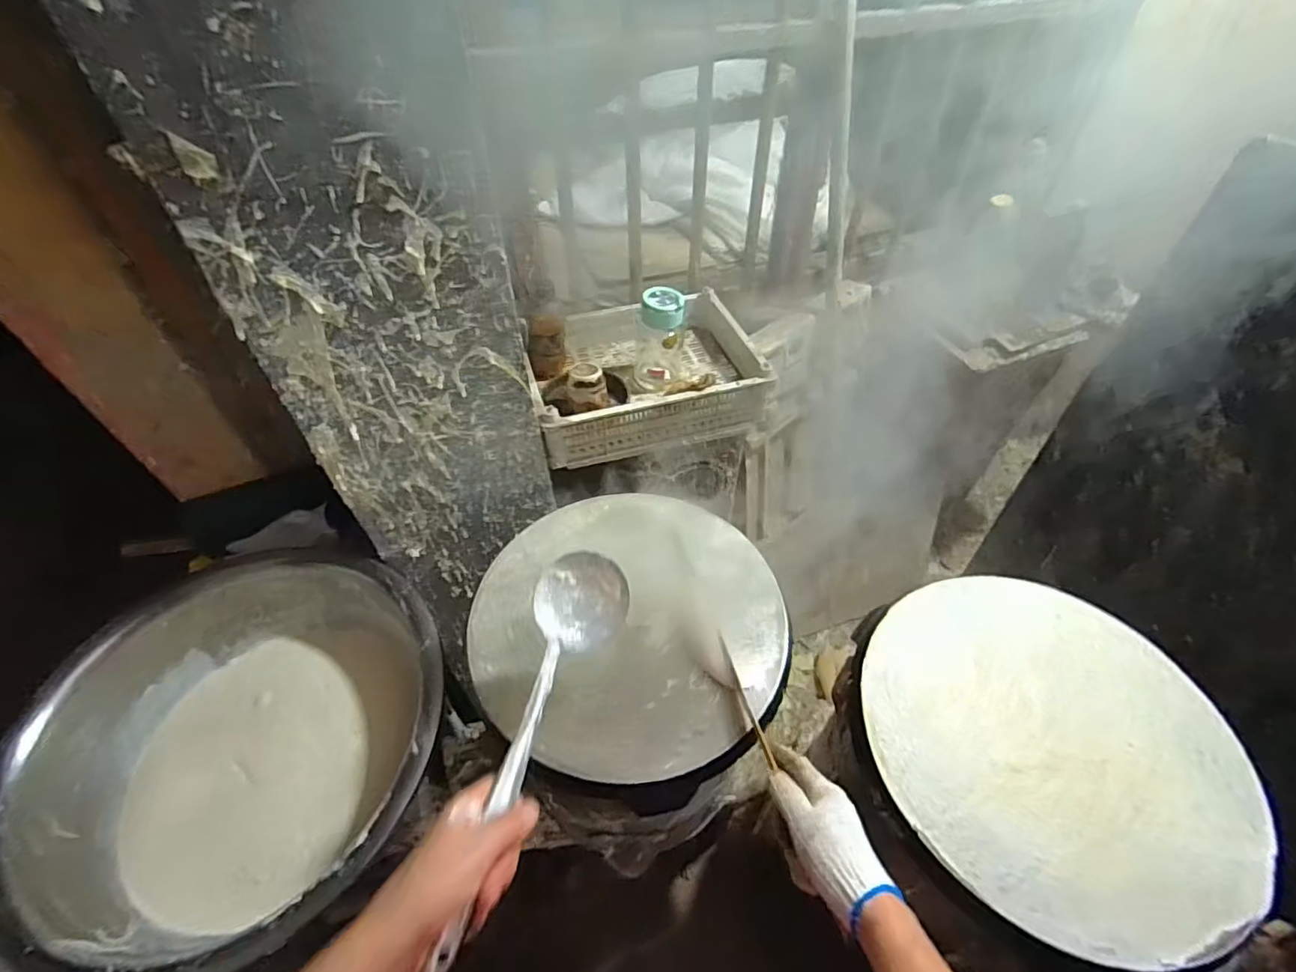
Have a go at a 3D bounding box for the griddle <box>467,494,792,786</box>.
[{"bbox_3d":[-0.024,0.151,0.700,0.368,0.047,0.365,0,49,0],"label":"griddle"}]

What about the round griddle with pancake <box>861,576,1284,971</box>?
[{"bbox_3d":[0.429,0.266,0.611,0.366,0.023,0.363,0,49,0],"label":"round griddle with pancake"}]

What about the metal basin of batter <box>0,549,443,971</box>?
[{"bbox_3d":[-0.526,0.353,0.792,0.532,0.240,0.491,28,55,22],"label":"metal basin of batter"}]

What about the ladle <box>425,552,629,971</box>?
[{"bbox_3d":[-0.090,0.198,0.483,0.084,0.071,0.347,8,36,7],"label":"ladle"}]

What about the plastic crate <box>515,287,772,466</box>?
[{"bbox_3d":[-0.010,-0.187,0.949,0.363,0.106,0.297,-12,50,-10],"label":"plastic crate"}]

